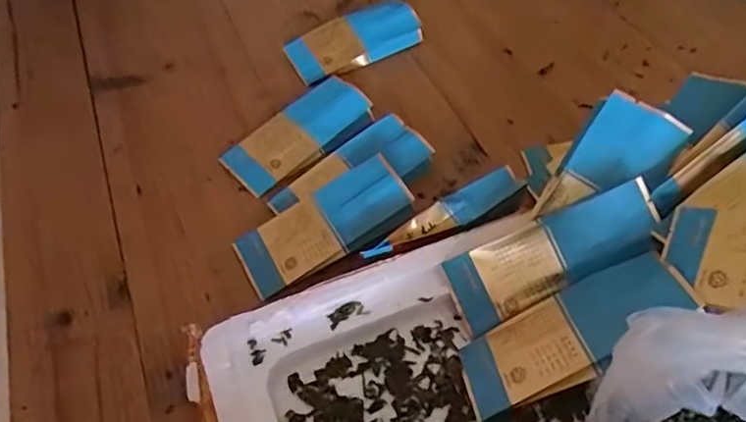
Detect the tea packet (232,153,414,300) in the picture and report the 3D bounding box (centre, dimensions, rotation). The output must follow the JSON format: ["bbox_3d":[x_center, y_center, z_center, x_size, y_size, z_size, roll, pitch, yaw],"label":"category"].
[{"bbox_3d":[-0.036,0.011,0.424,0.128,0.007,0.058,-32,61,0],"label":"tea packet"}]

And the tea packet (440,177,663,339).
[{"bbox_3d":[0.108,0.028,0.352,0.128,0.010,0.047,-26,89,11],"label":"tea packet"}]

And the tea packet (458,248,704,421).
[{"bbox_3d":[0.109,0.068,0.327,0.129,0.008,0.057,-31,29,12],"label":"tea packet"}]

